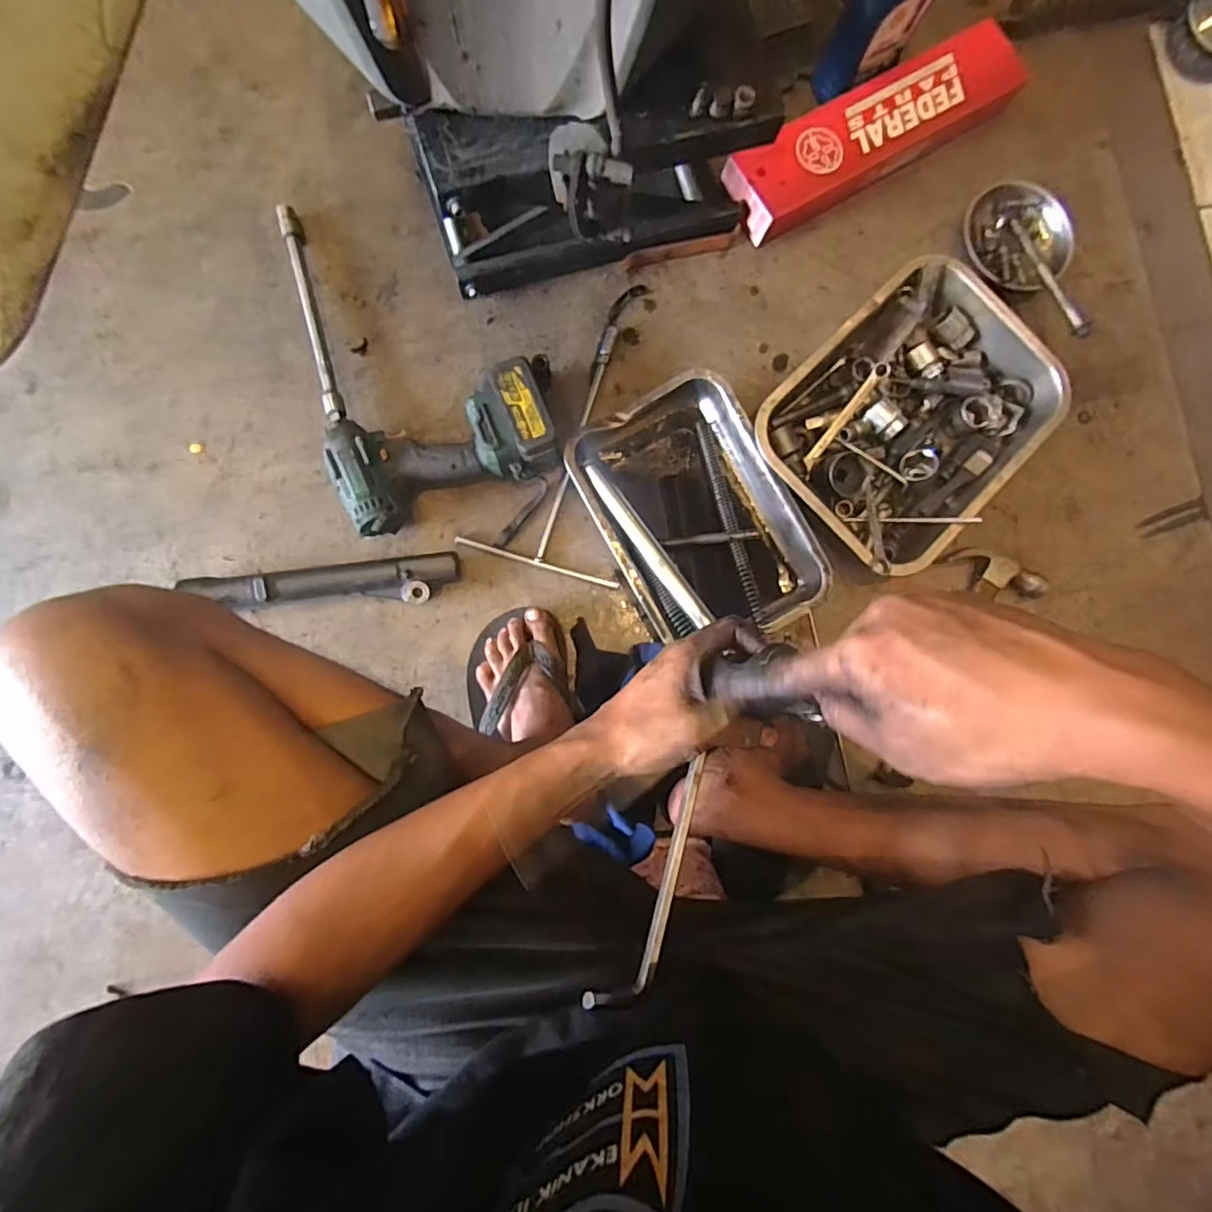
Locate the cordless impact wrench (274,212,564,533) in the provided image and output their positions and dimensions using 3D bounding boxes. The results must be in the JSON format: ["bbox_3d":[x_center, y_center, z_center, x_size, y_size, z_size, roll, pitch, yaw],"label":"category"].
[{"bbox_3d":[-0.216,-0.299,0.651,0.252,0.084,0.405,-18,86,-6],"label":"cordless impact wrench"}]

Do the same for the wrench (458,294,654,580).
[{"bbox_3d":[-0.031,-0.228,0.690,0.184,0.015,0.374,15,84,-3],"label":"wrench"}]

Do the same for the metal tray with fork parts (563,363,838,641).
[{"bbox_3d":[0.105,-0.100,0.675,0.209,0.063,0.294,-30,88,-7],"label":"metal tray with fork parts"}]

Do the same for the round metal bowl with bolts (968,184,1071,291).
[{"bbox_3d":[0.534,-0.487,0.752,0.141,0.025,0.142,0,85,-5],"label":"round metal bowl with bolts"}]

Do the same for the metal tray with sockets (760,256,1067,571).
[{"bbox_3d":[0.360,-0.225,0.701,0.263,0.074,0.359,44,83,0],"label":"metal tray with sockets"}]

